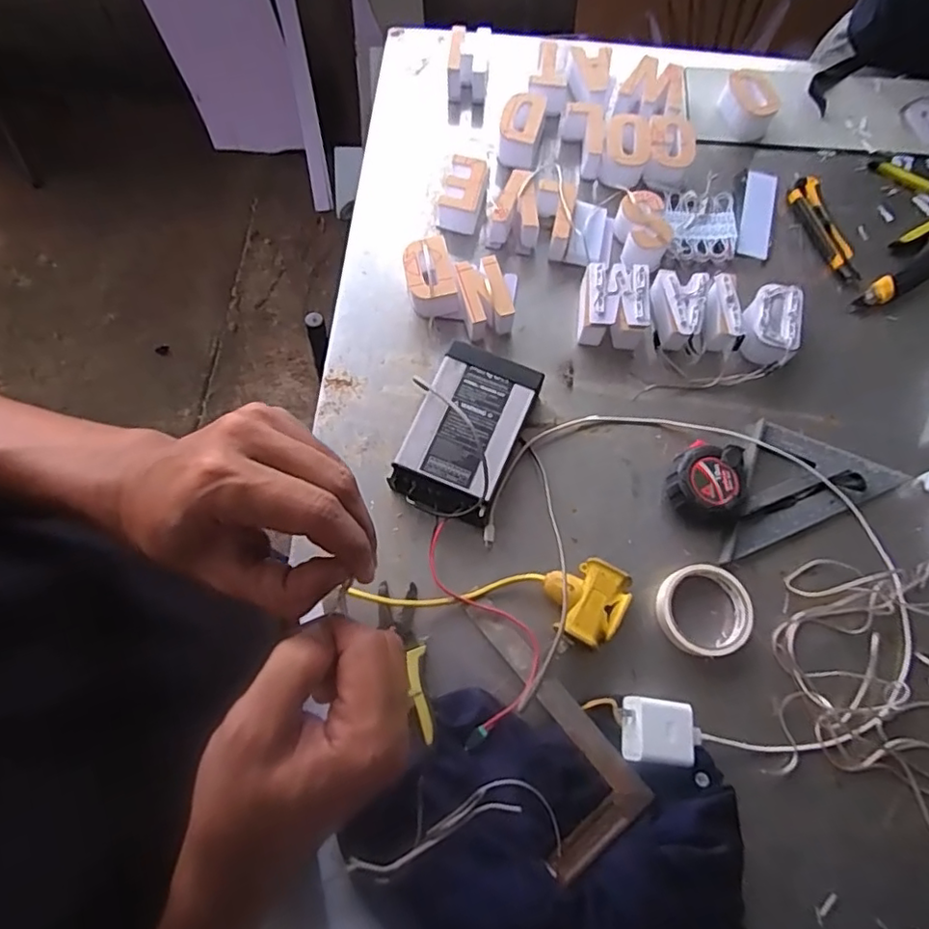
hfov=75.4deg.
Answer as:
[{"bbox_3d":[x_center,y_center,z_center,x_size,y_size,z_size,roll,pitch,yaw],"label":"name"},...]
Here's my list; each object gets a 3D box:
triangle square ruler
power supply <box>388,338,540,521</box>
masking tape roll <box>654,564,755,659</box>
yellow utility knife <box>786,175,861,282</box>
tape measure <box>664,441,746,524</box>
[{"bbox_3d":[0.366,0.010,0.670,0.228,0.019,0.119,-22,74,-8],"label":"triangle square ruler"},{"bbox_3d":[-0.001,-0.038,0.659,0.119,0.055,0.190,23,73,6],"label":"power supply"},{"bbox_3d":[0.246,0.148,0.613,0.096,0.016,0.089,0,72,-1],"label":"masking tape roll"},{"bbox_3d":[0.468,-0.307,0.785,0.045,0.012,0.155,-13,73,-5],"label":"yellow utility knife"},{"bbox_3d":[0.261,0.015,0.651,0.078,0.029,0.092,17,73,4],"label":"tape measure"}]

